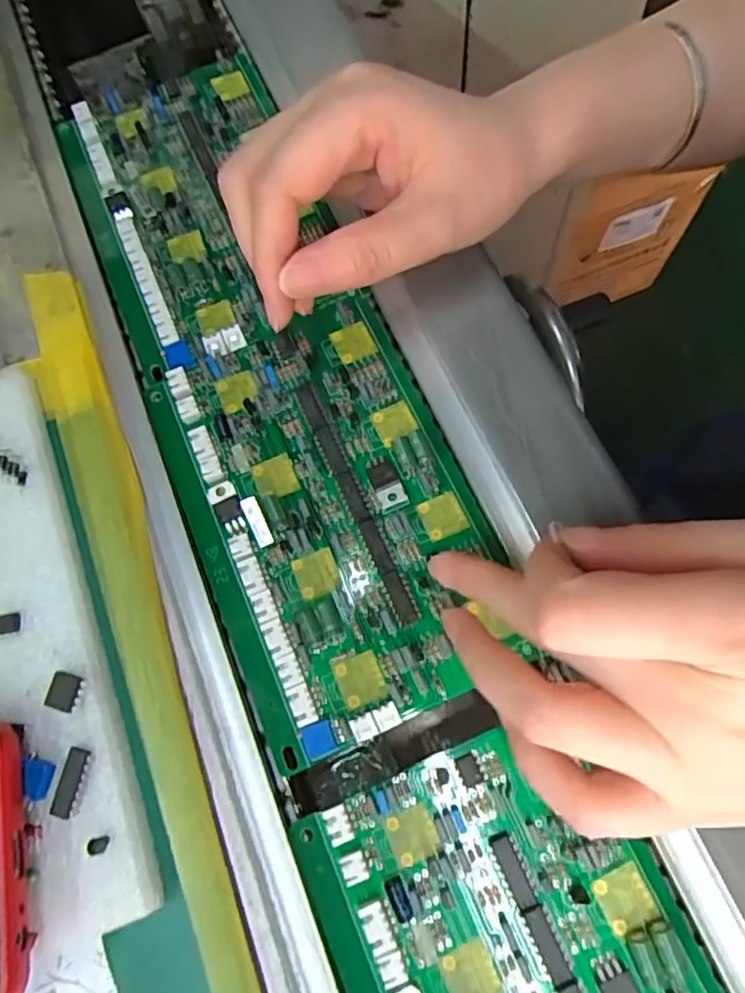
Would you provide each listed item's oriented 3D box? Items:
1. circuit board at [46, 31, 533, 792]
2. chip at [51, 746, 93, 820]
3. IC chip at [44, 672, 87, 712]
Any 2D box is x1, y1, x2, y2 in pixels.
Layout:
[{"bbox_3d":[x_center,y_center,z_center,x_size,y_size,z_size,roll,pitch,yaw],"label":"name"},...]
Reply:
[{"bbox_3d":[-0.045,-0.060,0.246,0.099,0.011,0.300,-23,72,-6],"label":"circuit board"},{"bbox_3d":[-0.090,0.085,0.181,0.008,0.004,0.019,12,72,6],"label":"chip"},{"bbox_3d":[-0.095,0.060,0.188,0.010,0.004,0.010,14,72,7],"label":"IC chip"}]

